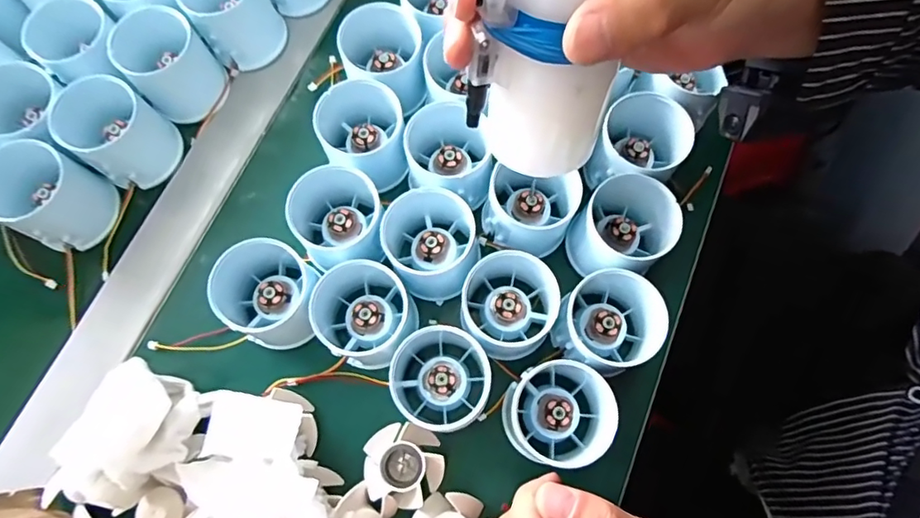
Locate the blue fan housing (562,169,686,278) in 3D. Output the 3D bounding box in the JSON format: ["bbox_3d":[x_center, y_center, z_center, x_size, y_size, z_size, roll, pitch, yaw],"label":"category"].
[{"bbox_3d":[0.096,-0.016,0.313,0.054,0.046,0.057,36,77,11],"label":"blue fan housing"}]

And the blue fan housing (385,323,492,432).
[{"bbox_3d":[-0.012,0.066,0.290,0.057,0.044,0.051,5,73,3],"label":"blue fan housing"}]

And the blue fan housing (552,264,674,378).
[{"bbox_3d":[0.085,0.035,0.298,0.055,0.047,0.056,0,73,1],"label":"blue fan housing"}]

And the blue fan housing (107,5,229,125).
[{"bbox_3d":[-0.191,-0.130,0.353,0.052,0.050,0.050,0,73,1],"label":"blue fan housing"}]

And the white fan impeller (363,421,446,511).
[{"bbox_3d":[-0.031,0.112,0.289,0.042,0.012,0.040,0,73,1],"label":"white fan impeller"}]

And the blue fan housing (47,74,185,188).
[{"bbox_3d":[-0.216,-0.080,0.338,0.055,0.047,0.051,0,73,1],"label":"blue fan housing"}]

